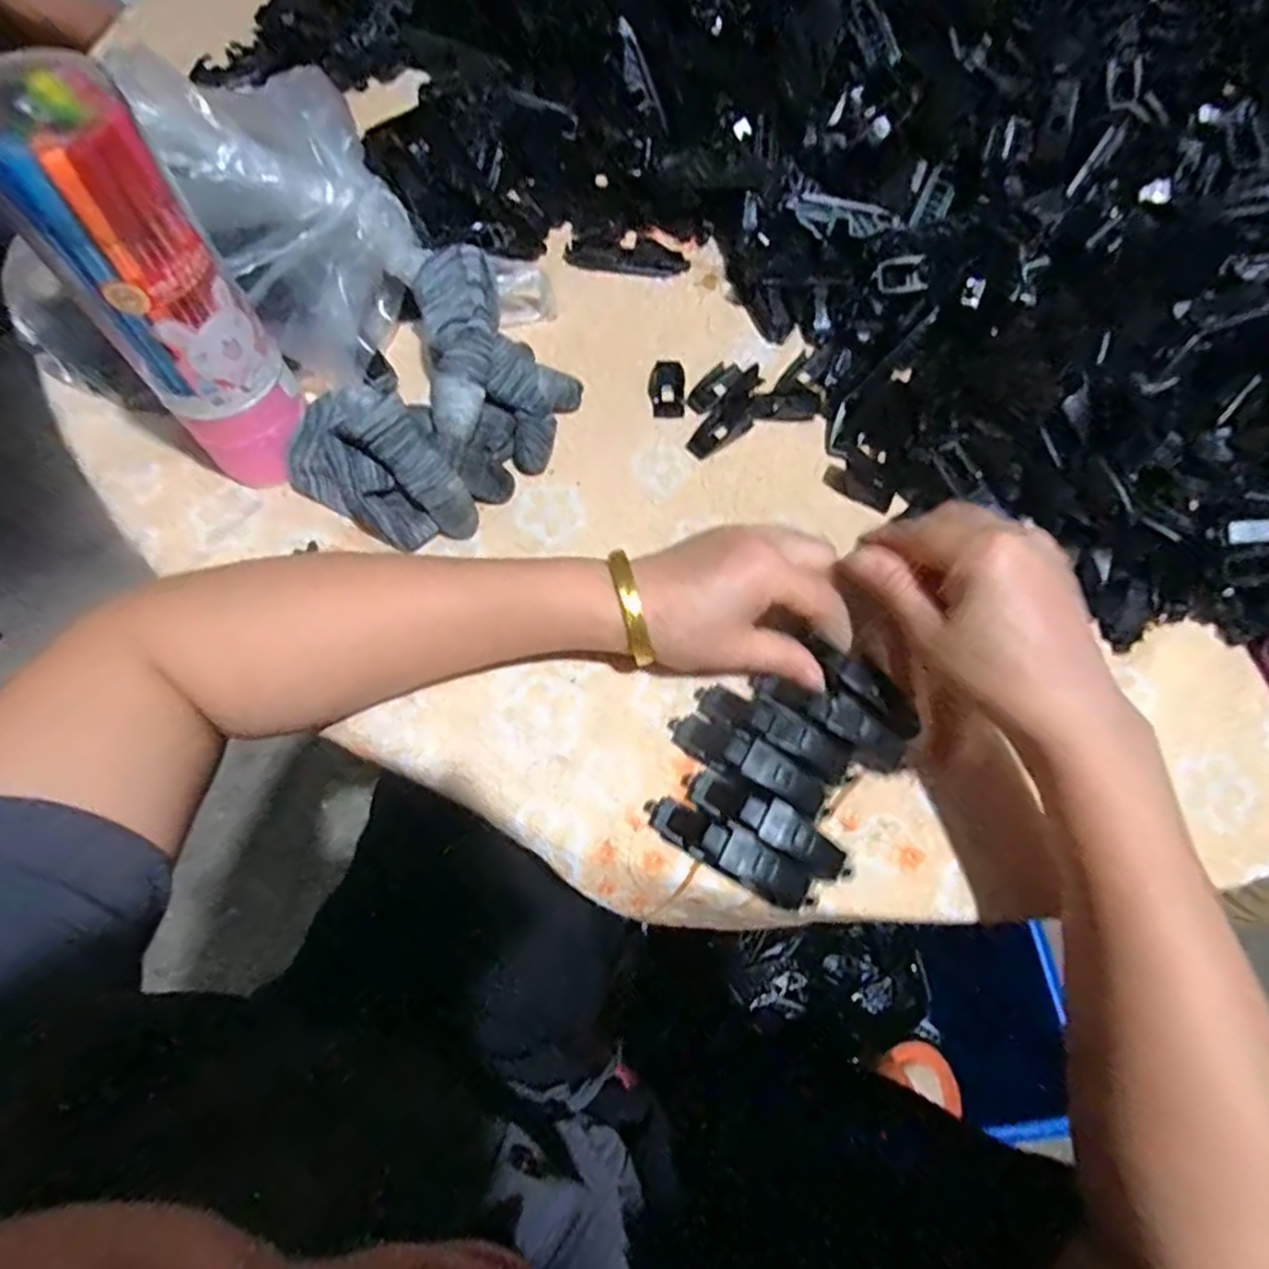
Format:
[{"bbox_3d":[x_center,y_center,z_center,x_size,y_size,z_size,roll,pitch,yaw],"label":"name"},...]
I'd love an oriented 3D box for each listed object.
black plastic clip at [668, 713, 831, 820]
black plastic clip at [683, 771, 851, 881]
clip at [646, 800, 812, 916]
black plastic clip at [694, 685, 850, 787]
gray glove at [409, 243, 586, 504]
[{"bbox_3d":[0.055,0.060,0.314,0.080,0.020,0.019,30,70,11],"label":"black plastic clip"},{"bbox_3d":[0.061,0.085,0.303,0.080,0.020,0.018,31,70,11],"label":"black plastic clip"},{"bbox_3d":[0.042,0.097,0.300,0.080,0.019,0.018,28,70,10],"label":"clip"},{"bbox_3d":[0.066,0.045,0.319,0.078,0.019,0.019,31,70,11],"label":"black plastic clip"},{"bbox_3d":[-0.076,-0.148,0.379,0.086,0.059,0.133,-11,68,-6],"label":"gray glove"}]

